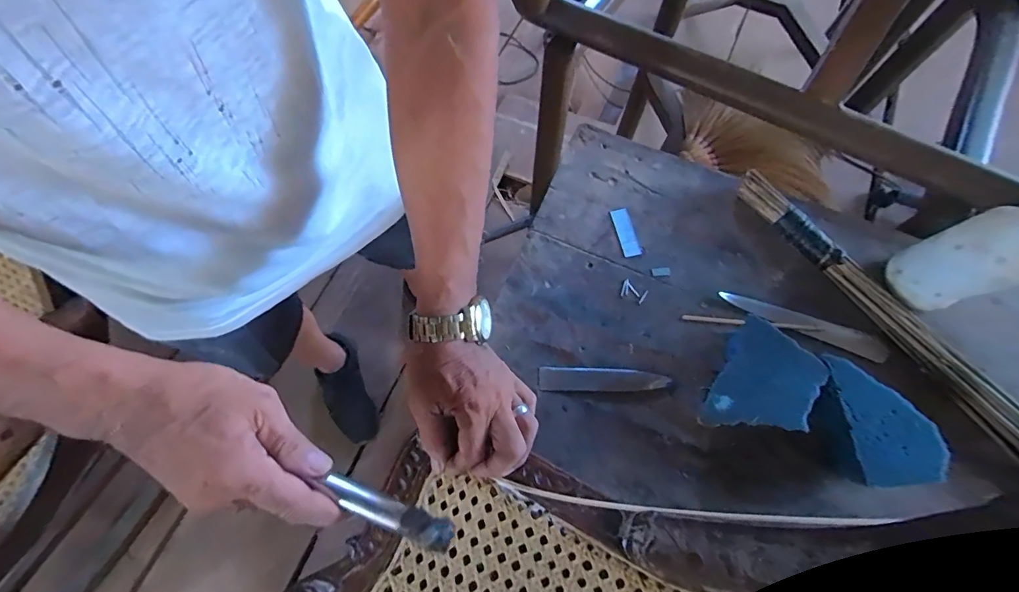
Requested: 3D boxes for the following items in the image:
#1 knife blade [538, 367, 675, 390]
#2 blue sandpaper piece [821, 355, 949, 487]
[{"bbox_3d":[0.096,0.086,0.468,0.131,0.010,0.022,1,71,-2],"label":"knife blade"},{"bbox_3d":[0.343,0.109,0.410,0.069,0.016,0.114,-7,72,-5],"label":"blue sandpaper piece"}]

